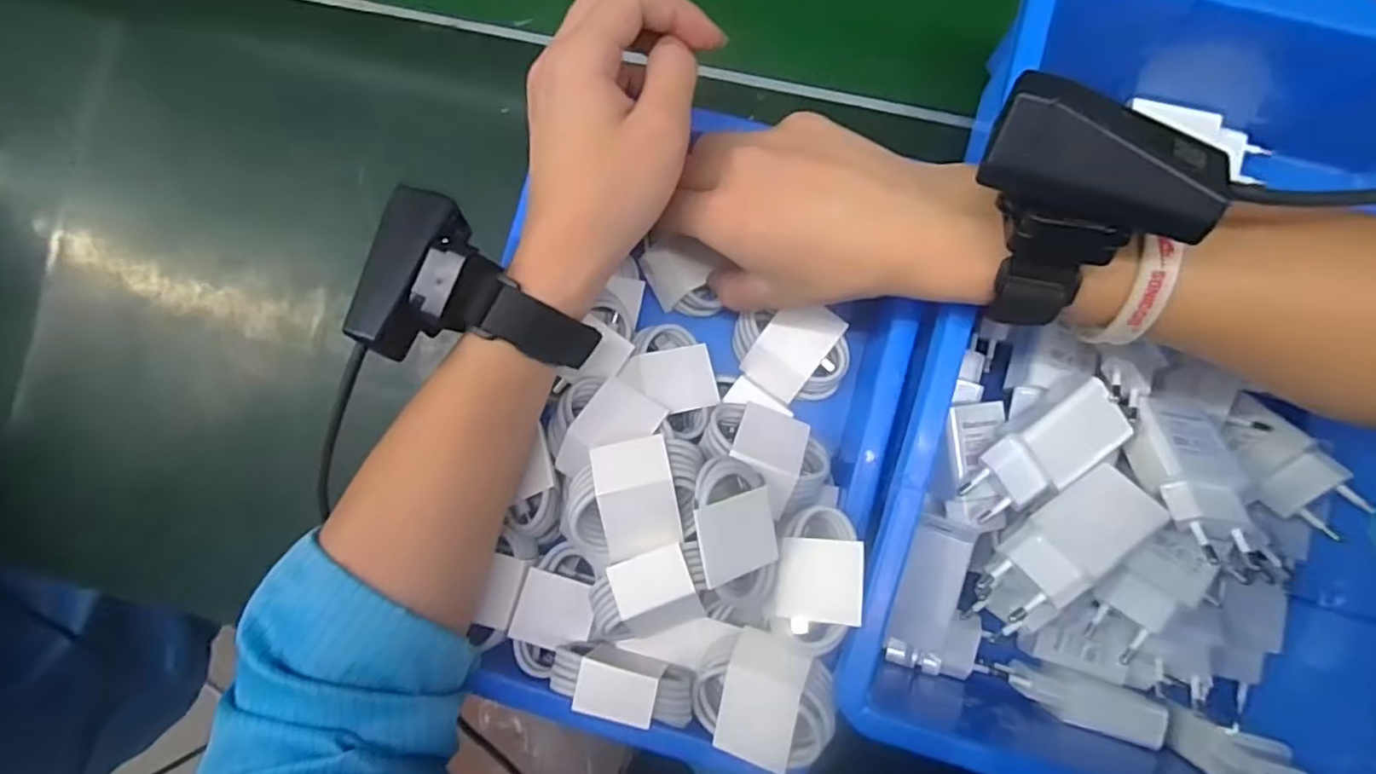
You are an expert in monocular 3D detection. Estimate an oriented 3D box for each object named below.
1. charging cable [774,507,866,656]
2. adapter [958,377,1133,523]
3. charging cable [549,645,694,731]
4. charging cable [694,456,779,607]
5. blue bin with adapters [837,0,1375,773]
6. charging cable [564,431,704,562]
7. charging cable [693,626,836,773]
[{"bbox_3d":[0.059,0.086,0.292,0.037,0.015,0.061,5,82,23],"label":"charging cable"},{"bbox_3d":[0.170,0.033,0.311,0.079,0.017,0.036,-34,81,-1],"label":"adapter"},{"bbox_3d":[-0.030,0.136,0.303,0.066,0.034,0.024,14,83,6],"label":"charging cable"},{"bbox_3d":[0.017,0.065,0.295,0.041,0.023,0.060,-3,93,-29],"label":"charging cable"},{"bbox_3d":[0.230,0.003,0.316,0.233,0.098,0.370,16,83,6],"label":"blue bin with adapters"},{"bbox_3d":[-0.025,0.051,0.300,0.064,0.018,0.051,-13,81,2],"label":"charging cable"},{"bbox_3d":[0.034,0.142,0.298,0.061,0.014,0.054,4,84,25],"label":"charging cable"}]

